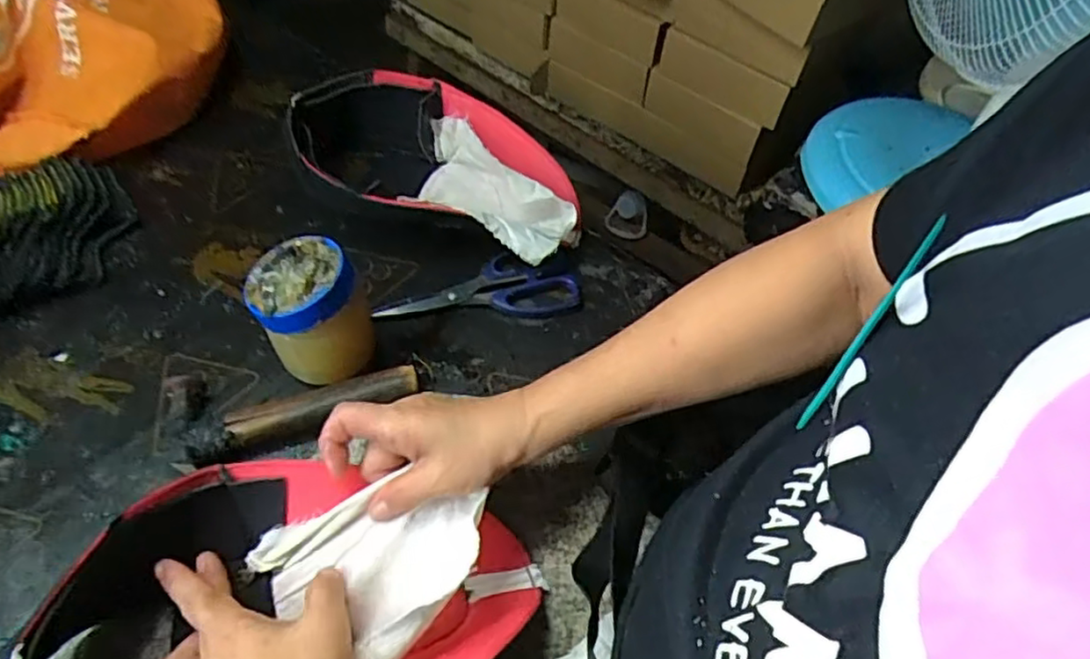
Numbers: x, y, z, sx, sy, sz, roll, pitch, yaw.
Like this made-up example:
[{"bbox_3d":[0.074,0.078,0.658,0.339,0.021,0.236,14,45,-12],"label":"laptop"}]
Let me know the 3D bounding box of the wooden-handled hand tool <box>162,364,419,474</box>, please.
[{"bbox_3d":[-0.193,0.049,0.509,0.174,0.031,0.081,-18,57,-18],"label":"wooden-handled hand tool"}]

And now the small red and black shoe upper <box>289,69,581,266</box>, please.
[{"bbox_3d":[-0.104,-0.152,0.629,0.284,0.072,0.153,18,54,8],"label":"small red and black shoe upper"}]

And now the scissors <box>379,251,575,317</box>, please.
[{"bbox_3d":[-0.059,-0.034,0.581,0.173,0.014,0.062,-11,62,-8],"label":"scissors"}]

